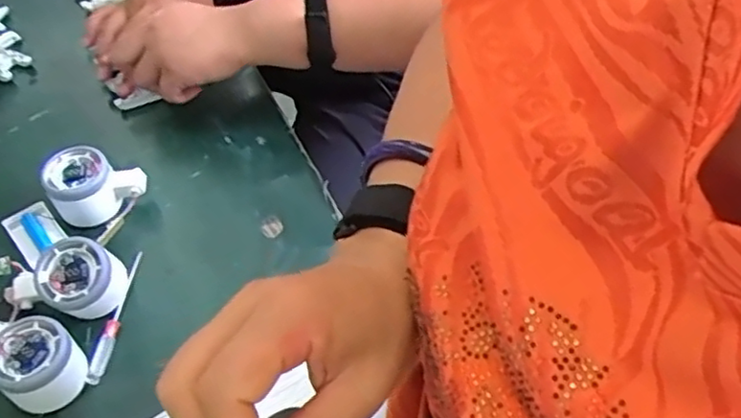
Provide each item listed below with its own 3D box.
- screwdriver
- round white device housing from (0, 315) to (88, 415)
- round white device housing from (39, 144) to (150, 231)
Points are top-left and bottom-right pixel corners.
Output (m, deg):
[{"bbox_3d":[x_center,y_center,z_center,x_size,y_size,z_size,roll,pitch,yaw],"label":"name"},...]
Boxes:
[{"bbox_3d":[-0.212,0.086,0.554,0.012,0.008,0.122,4,51,4],"label":"screwdriver"},{"bbox_3d":[-0.249,0.119,0.502,0.061,0.049,0.059,33,59,24],"label":"round white device housing"},{"bbox_3d":[-0.253,-0.022,0.612,0.082,0.056,0.055,-24,55,-17],"label":"round white device housing"}]

